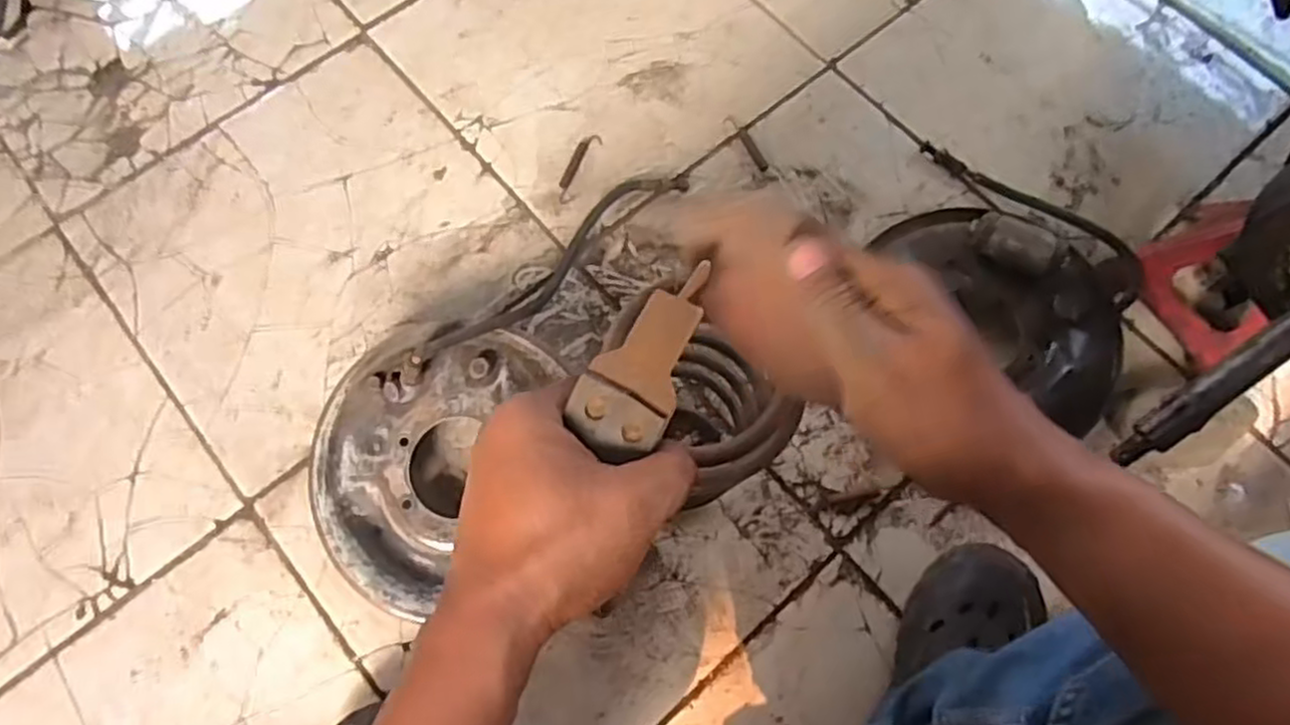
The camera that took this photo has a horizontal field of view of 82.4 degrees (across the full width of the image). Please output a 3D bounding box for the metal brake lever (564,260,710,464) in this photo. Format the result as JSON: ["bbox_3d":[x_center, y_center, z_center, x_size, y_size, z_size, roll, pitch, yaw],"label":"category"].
[{"bbox_3d":[0.000,0.000,0.285,0.038,0.006,0.075,29,87,7],"label":"metal brake lever"}]

